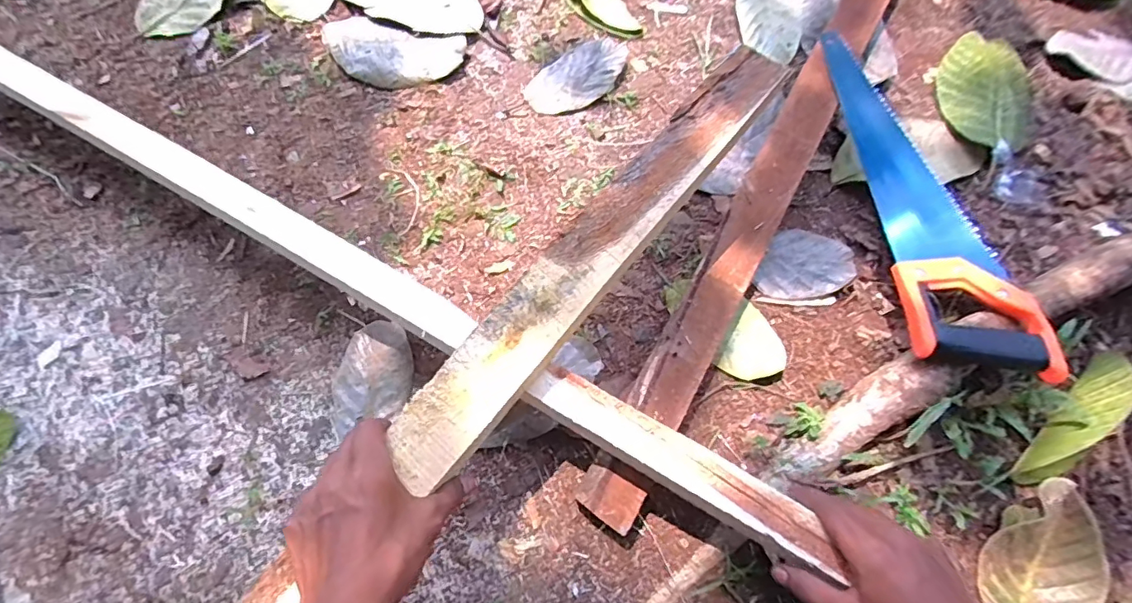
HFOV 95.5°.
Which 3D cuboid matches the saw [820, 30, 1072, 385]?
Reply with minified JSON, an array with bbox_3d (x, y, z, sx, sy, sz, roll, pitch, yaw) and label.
[{"bbox_3d":[0.366,-0.119,0.563,0.120,0.026,0.433,-12,68,-4],"label":"saw"}]

